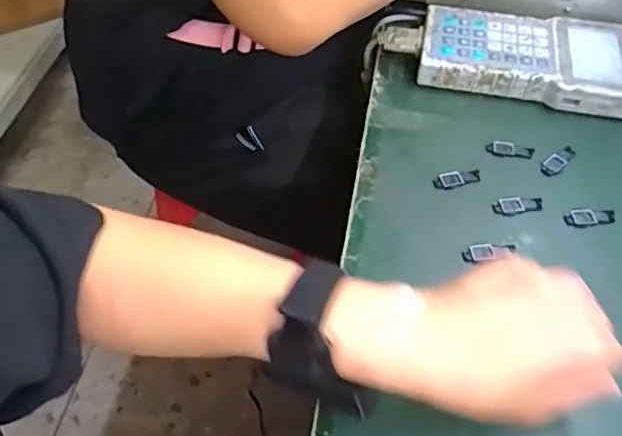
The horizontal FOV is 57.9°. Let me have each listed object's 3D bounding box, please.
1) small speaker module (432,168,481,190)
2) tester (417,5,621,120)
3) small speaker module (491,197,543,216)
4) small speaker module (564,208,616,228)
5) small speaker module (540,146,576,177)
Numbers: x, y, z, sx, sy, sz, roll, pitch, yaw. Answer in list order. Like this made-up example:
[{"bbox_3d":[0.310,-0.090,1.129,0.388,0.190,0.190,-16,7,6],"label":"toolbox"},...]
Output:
[{"bbox_3d":[0.123,-0.034,0.473,0.040,0.004,0.016,-13,55,-10],"label":"small speaker module"},{"bbox_3d":[0.220,-0.155,0.550,0.219,0.031,0.109,13,55,9],"label":"tester"},{"bbox_3d":[0.169,-0.010,0.460,0.040,0.004,0.016,-6,54,-5],"label":"small speaker module"},{"bbox_3d":[0.225,-0.001,0.453,0.041,0.004,0.018,-6,54,-5],"label":"small speaker module"},{"bbox_3d":[0.215,-0.050,0.489,0.043,0.004,0.017,-36,62,-24],"label":"small speaker module"}]

